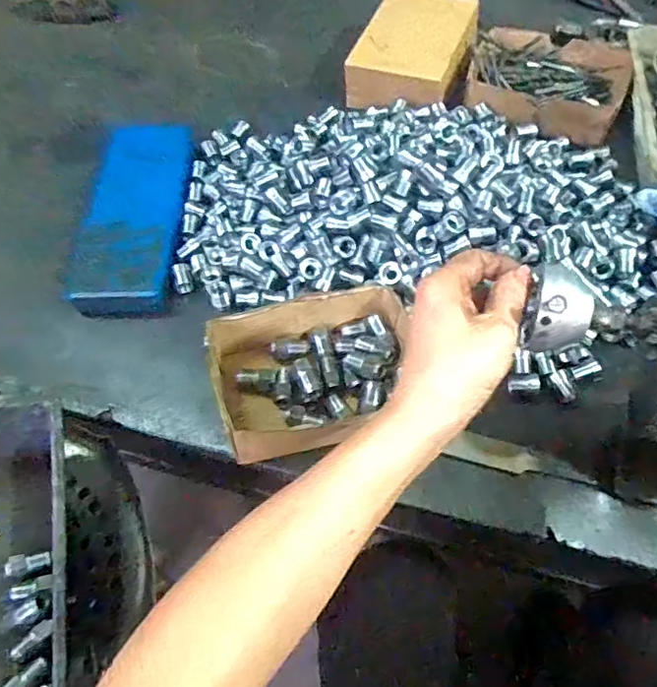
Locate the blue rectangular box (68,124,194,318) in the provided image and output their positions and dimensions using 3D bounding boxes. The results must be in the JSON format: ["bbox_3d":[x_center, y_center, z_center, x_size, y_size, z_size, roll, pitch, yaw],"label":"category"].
[{"bbox_3d":[-0.196,-0.138,0.593,0.090,0.041,0.254,0,57,2],"label":"blue rectangular box"}]

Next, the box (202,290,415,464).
[{"bbox_3d":[-0.011,0.021,0.487,0.166,0.059,0.119,-15,58,-7],"label":"box"}]

